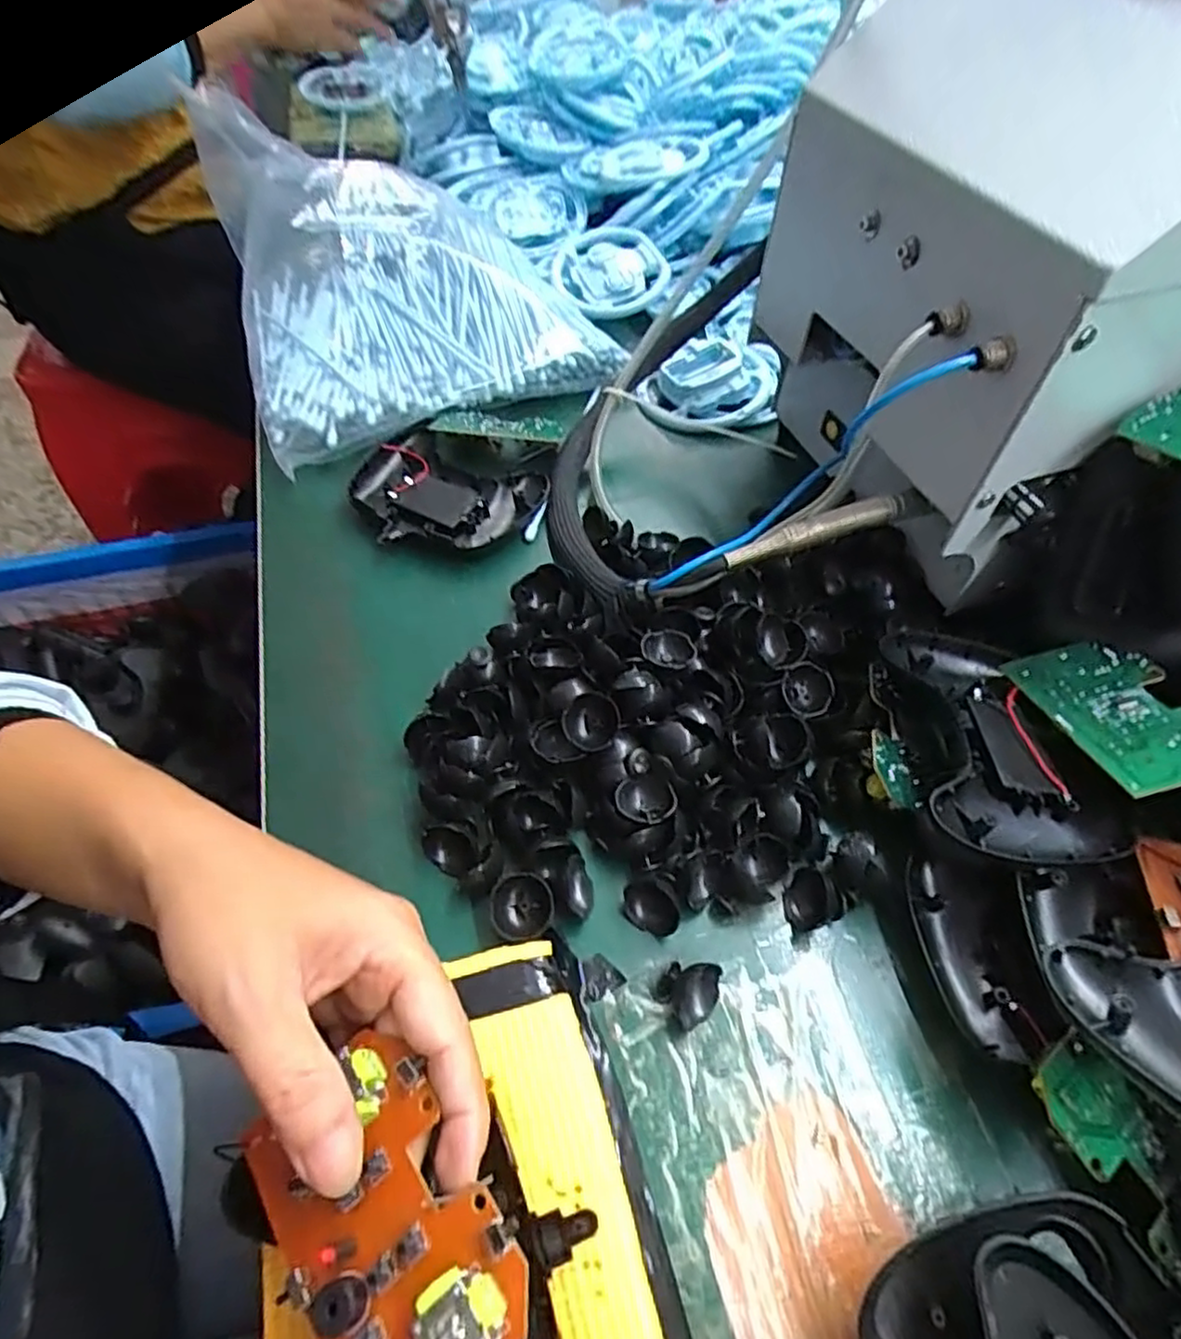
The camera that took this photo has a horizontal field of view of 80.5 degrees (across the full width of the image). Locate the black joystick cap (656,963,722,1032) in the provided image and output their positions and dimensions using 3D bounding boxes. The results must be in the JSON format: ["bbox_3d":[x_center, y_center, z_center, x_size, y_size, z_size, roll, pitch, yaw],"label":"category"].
[{"bbox_3d":[0.041,0.132,0.288,0.022,0.019,0.024,1,54,-1],"label":"black joystick cap"}]

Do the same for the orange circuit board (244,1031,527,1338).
[{"bbox_3d":[-0.057,0.154,0.193,0.053,0.024,0.086,-33,61,-22],"label":"orange circuit board"}]

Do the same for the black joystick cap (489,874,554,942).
[{"bbox_3d":[-0.030,0.105,0.304,0.027,0.022,0.024,-7,55,-6],"label":"black joystick cap"}]

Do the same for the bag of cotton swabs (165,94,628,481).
[{"bbox_3d":[-0.157,-0.328,0.545,0.268,0.108,0.318,-21,58,-16],"label":"bag of cotton swabs"}]

